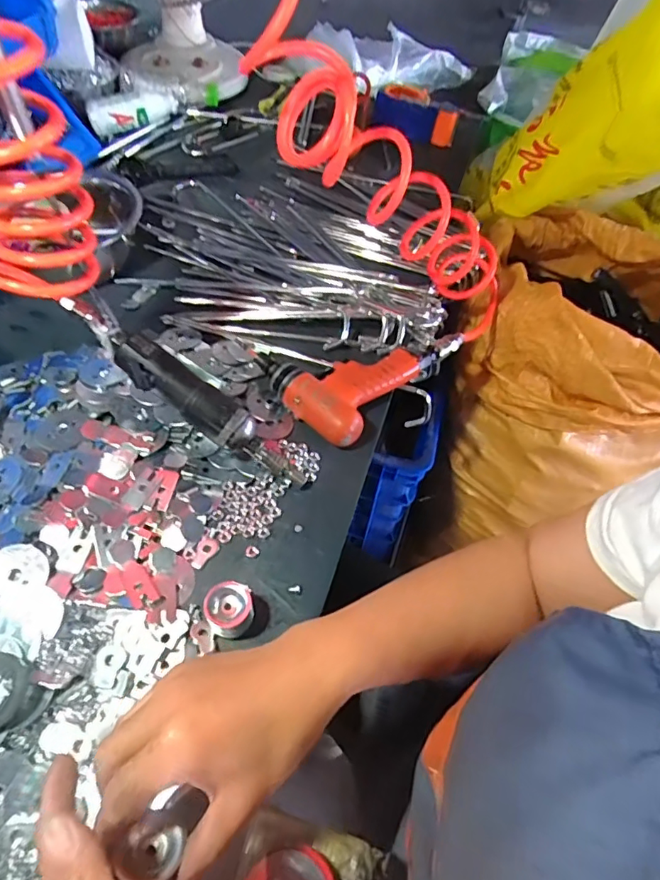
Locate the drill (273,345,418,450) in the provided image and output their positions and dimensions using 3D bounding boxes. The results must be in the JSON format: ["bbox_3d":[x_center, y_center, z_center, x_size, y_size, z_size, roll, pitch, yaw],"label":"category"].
[{"bbox_3d":[0.018,-0.063,0.547,0.110,0.035,0.137,37,59,21],"label":"drill"}]

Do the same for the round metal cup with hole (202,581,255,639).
[{"bbox_3d":[-0.078,0.131,0.398,0.037,0.032,0.033,-32,62,-25],"label":"round metal cup with hole"}]

